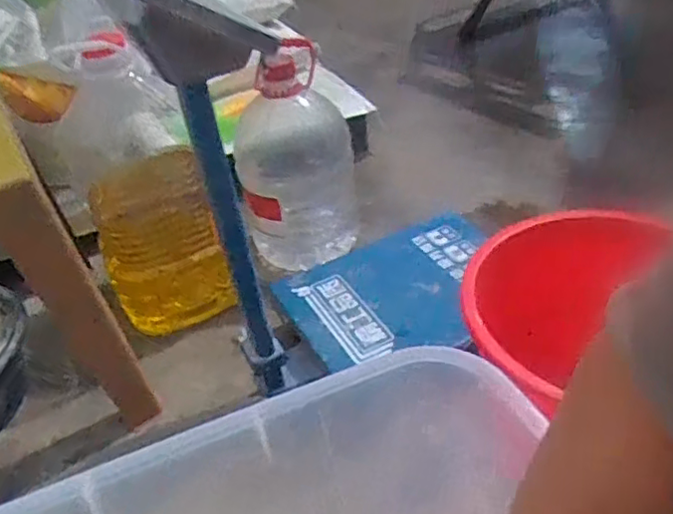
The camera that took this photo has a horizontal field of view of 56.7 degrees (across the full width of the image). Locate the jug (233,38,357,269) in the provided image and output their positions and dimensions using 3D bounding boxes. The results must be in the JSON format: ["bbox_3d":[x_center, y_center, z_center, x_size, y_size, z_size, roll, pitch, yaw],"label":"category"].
[{"bbox_3d":[-0.079,-0.199,1.216,0.210,0.390,0.228,-8,38,0],"label":"jug"}]

